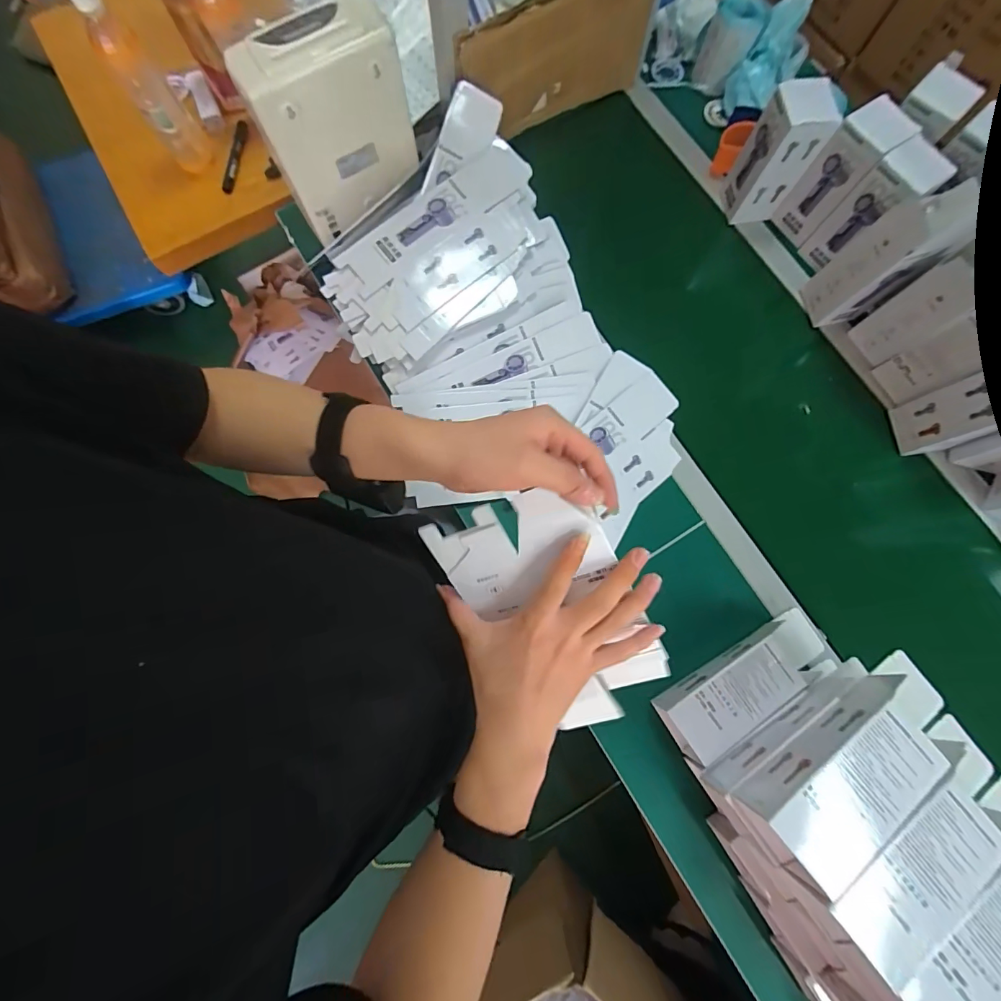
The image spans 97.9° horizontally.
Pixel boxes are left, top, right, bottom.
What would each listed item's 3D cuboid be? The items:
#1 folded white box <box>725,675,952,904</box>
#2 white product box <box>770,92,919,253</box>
[{"bbox_3d":[0.325,0.258,0.413,0.199,0.073,0.081,-36,81,-6],"label":"folded white box"},{"bbox_3d":[0.503,-0.481,0.652,0.074,0.161,0.074,-38,81,-7],"label":"white product box"}]

